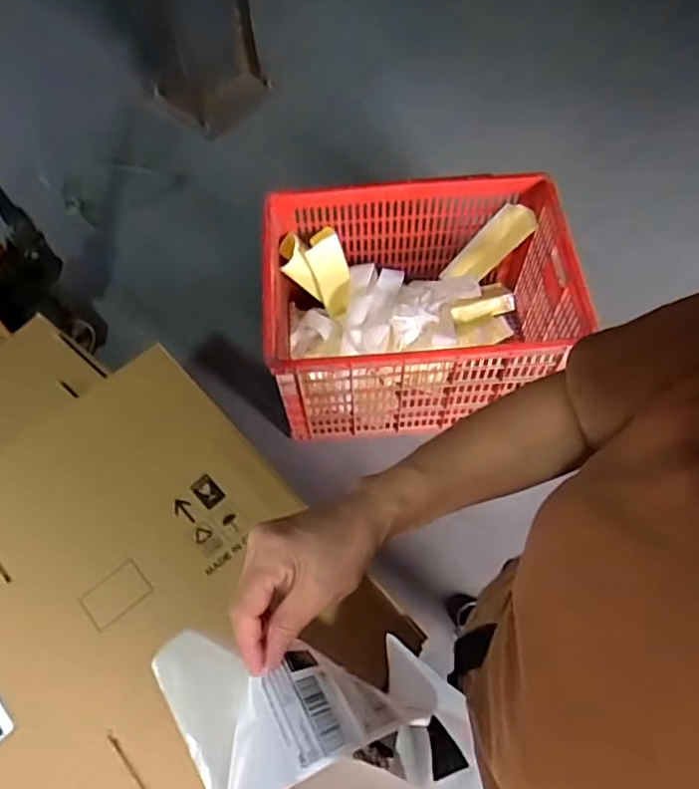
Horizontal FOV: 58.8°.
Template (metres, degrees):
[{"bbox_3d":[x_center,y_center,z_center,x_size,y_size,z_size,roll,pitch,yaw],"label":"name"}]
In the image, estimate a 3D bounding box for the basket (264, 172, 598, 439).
[{"bbox_3d":[0.158,-0.209,1.502,0.665,0.374,0.498,-3,63,0],"label":"basket"}]

